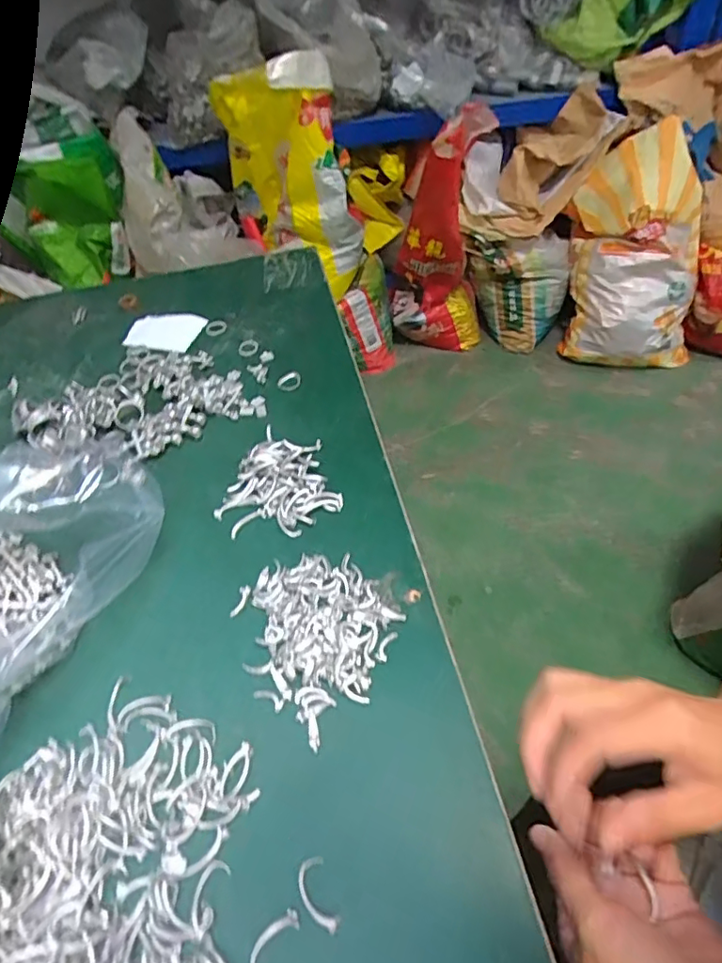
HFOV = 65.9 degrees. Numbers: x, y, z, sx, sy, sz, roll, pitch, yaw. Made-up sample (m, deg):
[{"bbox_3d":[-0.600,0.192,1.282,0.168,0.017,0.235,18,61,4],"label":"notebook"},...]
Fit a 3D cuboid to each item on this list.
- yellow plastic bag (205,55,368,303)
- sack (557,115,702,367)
[{"bbox_3d":[-0.161,-0.694,1.348,0.290,0.535,0.113,-6,50,-2],"label":"yellow plastic bag"},{"bbox_3d":[0.750,-0.625,1.556,0.341,0.614,0.173,-4,14,13],"label":"sack"}]

